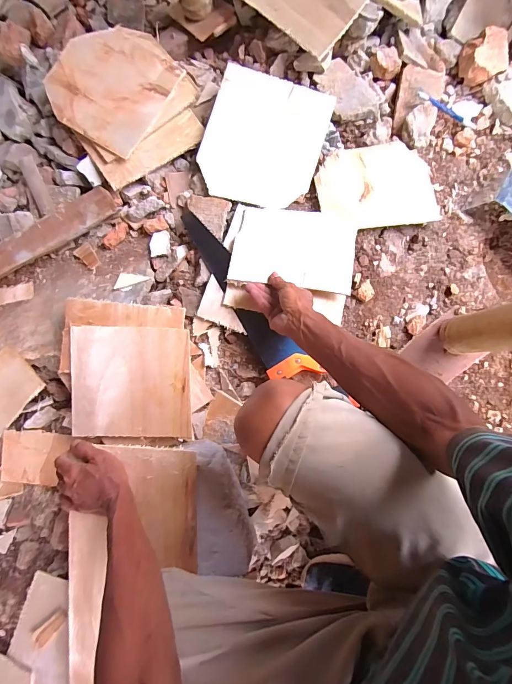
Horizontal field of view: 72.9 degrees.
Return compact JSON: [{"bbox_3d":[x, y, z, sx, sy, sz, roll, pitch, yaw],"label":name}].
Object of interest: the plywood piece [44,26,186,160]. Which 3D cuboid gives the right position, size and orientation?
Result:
[{"bbox_3d":[-0.283,-0.509,0.684,0.216,0.011,0.232,30,86,-1],"label":"plywood piece"}]

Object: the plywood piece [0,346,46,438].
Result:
[{"bbox_3d":[-0.497,0.100,0.676,0.111,0.009,0.177,45,98,-2],"label":"plywood piece"}]

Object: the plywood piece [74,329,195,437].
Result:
[{"bbox_3d":[-0.218,0.070,0.609,0.209,0.008,0.189,1,90,-3],"label":"plywood piece"}]

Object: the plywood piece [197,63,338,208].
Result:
[{"bbox_3d":[0.015,-0.383,0.667,0.217,0.018,0.243,17,90,-3],"label":"plywood piece"}]

